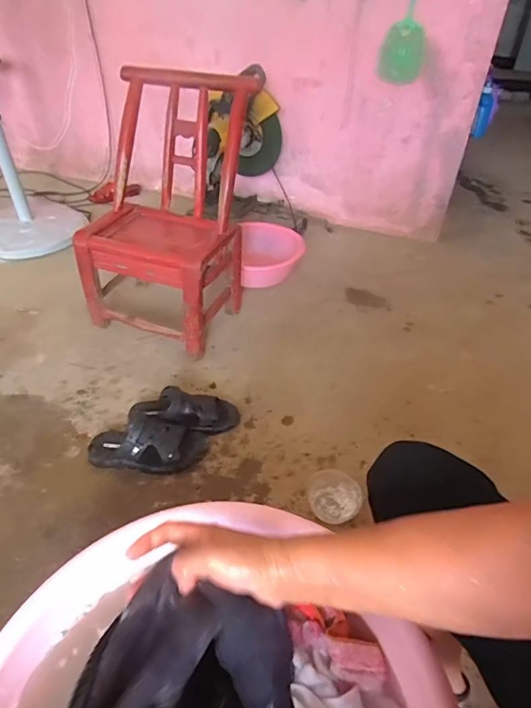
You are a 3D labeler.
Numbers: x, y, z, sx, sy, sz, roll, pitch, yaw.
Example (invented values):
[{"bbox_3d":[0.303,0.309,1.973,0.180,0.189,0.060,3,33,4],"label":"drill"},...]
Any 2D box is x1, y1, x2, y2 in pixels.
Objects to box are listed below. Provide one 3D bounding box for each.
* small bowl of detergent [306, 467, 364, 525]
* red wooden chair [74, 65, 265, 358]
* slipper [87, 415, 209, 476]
[{"bbox_3d":[0.143,0.303,0.928,0.112,0.047,0.113,1,43,-1],"label":"small bowl of detergent"},{"bbox_3d":[-0.276,-0.384,1.204,0.376,0.590,0.389,14,45,13],"label":"red wooden chair"},{"bbox_3d":[-0.267,0.200,0.991,0.256,0.104,0.109,2,43,0],"label":"slipper"}]

